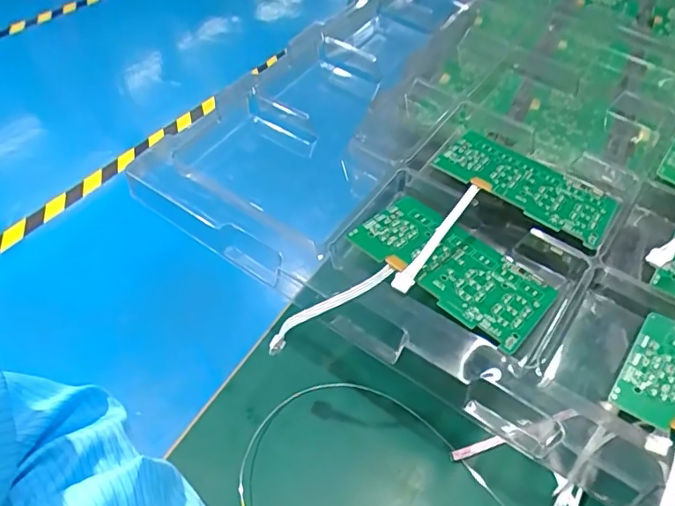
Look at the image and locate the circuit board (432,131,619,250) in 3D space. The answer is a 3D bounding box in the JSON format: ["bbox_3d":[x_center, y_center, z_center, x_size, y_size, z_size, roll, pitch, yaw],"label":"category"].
[{"bbox_3d":[0.147,-0.054,0.418,0.129,0.004,0.080,32,44,16],"label":"circuit board"}]

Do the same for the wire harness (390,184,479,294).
[{"bbox_3d":[0.071,-0.012,0.375,0.012,0.017,0.111,29,51,22],"label":"wire harness"}]

